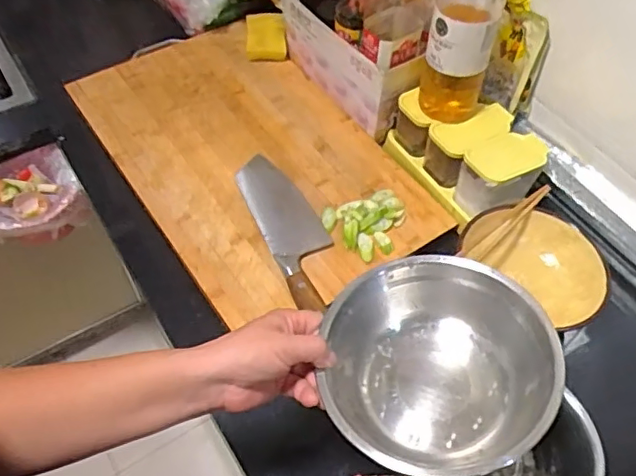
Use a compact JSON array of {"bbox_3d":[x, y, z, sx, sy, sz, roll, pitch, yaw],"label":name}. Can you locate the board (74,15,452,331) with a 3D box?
[{"bbox_3d":[-0.108,-0.133,0.865,0.332,0.035,0.548,-30,61,-21],"label":"board"}]

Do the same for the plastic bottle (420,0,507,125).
[{"bbox_3d":[0.183,-0.257,0.725,0.084,0.230,0.082,12,55,5],"label":"plastic bottle"}]

